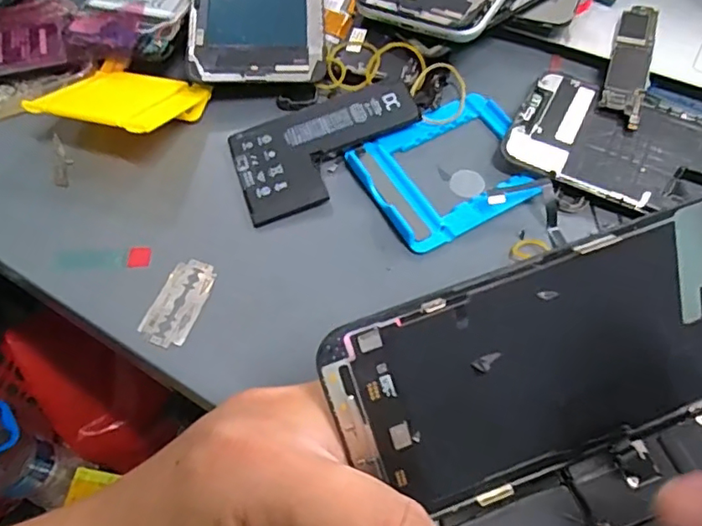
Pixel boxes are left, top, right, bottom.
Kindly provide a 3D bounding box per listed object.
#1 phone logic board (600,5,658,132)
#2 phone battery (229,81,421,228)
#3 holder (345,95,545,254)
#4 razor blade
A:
[{"bbox_3d":[0.146,-0.106,0.301,0.020,0.005,0.086,17,61,13],"label":"phone logic board"},{"bbox_3d":[-0.011,-0.059,0.290,0.095,0.004,0.060,-21,63,-4],"label":"phone battery"},{"bbox_3d":[0.050,-0.048,0.280,0.085,0.010,0.072,-27,61,-13],"label":"holder"},{"bbox_3d":[-0.076,0.017,0.255,0.022,0.004,0.042,16,61,12],"label":"razor blade"}]

